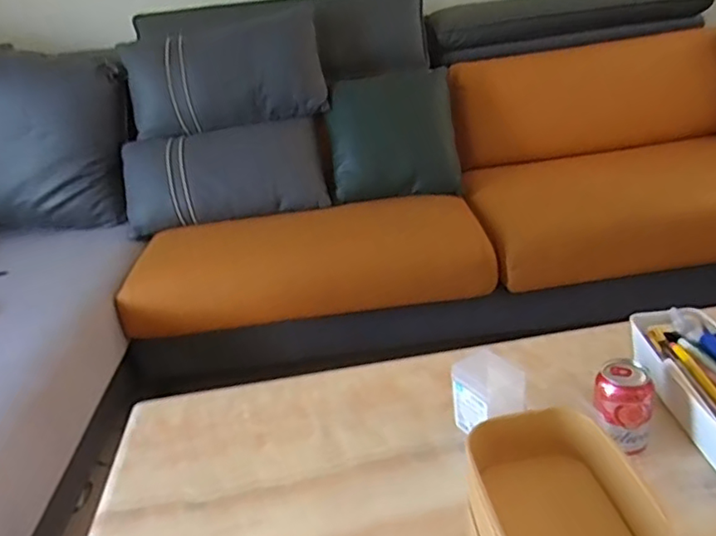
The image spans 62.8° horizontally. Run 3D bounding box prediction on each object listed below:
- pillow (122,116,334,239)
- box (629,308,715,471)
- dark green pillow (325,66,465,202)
[{"bbox_3d":[-0.384,-0.259,1.721,0.573,0.286,0.130,-8,-10,1],"label":"pillow"},{"bbox_3d":[0.439,0.153,0.741,0.112,0.088,0.254,-6,26,2],"label":"box"},{"bbox_3d":[0.103,-0.387,1.691,0.370,0.369,0.142,-9,1,2],"label":"dark green pillow"}]

